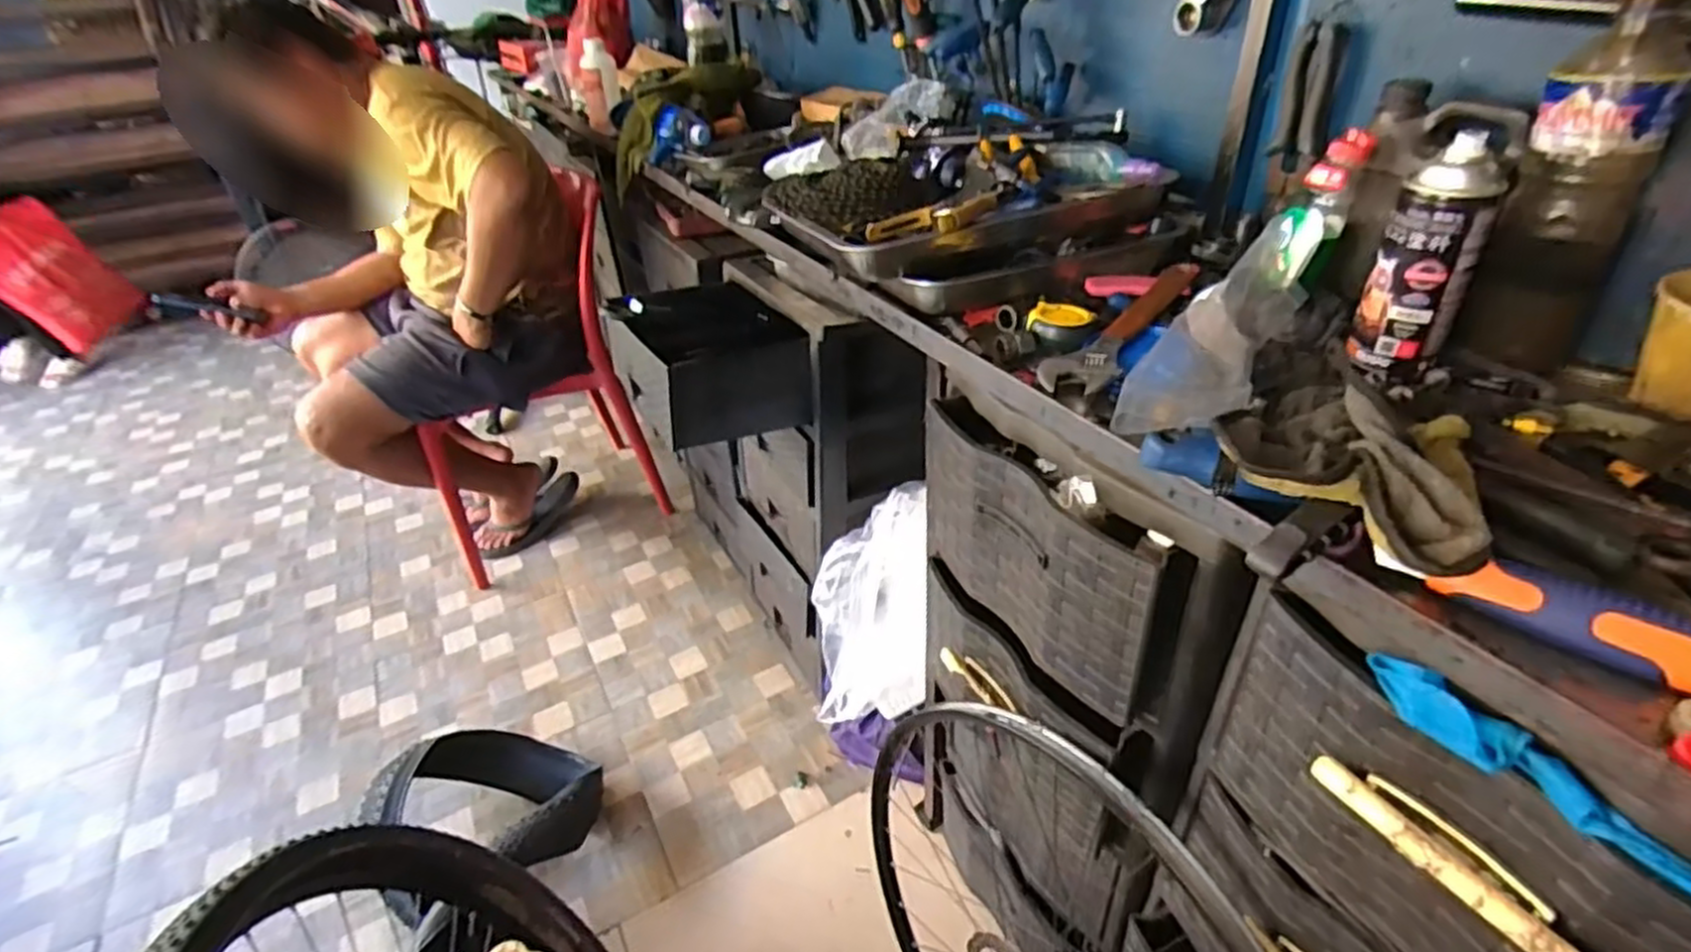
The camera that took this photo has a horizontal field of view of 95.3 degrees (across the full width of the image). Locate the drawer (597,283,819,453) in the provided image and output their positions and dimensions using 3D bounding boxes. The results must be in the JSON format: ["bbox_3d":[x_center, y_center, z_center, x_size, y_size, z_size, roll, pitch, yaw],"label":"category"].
[{"bbox_3d":[-0.185,-0.174,1.128,0.233,0.151,0.312,-22,39,-24],"label":"drawer"}]

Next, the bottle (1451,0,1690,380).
[{"bbox_3d":[0.546,-0.203,0.581,0.075,0.241,0.079,-30,43,-32],"label":"bottle"}]

